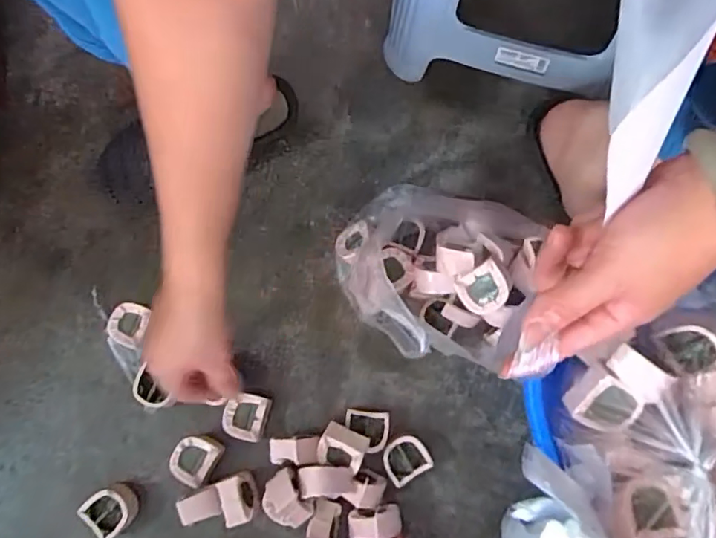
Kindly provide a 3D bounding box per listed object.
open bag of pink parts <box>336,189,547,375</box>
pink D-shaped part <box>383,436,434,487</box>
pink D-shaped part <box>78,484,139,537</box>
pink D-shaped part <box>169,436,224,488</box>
[{"bbox_3d":[0.074,-0.004,0.551,0.196,0.138,0.155,29,80,7],"label":"open bag of pink parts"},{"bbox_3d":[0.049,0.198,0.567,0.047,0.031,0.042,-30,79,-5],"label":"pink D-shaped part"},{"bbox_3d":[-0.256,0.251,0.558,0.045,0.029,0.046,-42,80,-7],"label":"pink D-shaped part"},{"bbox_3d":[-0.172,0.199,0.569,0.042,0.034,0.052,33,81,8],"label":"pink D-shaped part"}]

